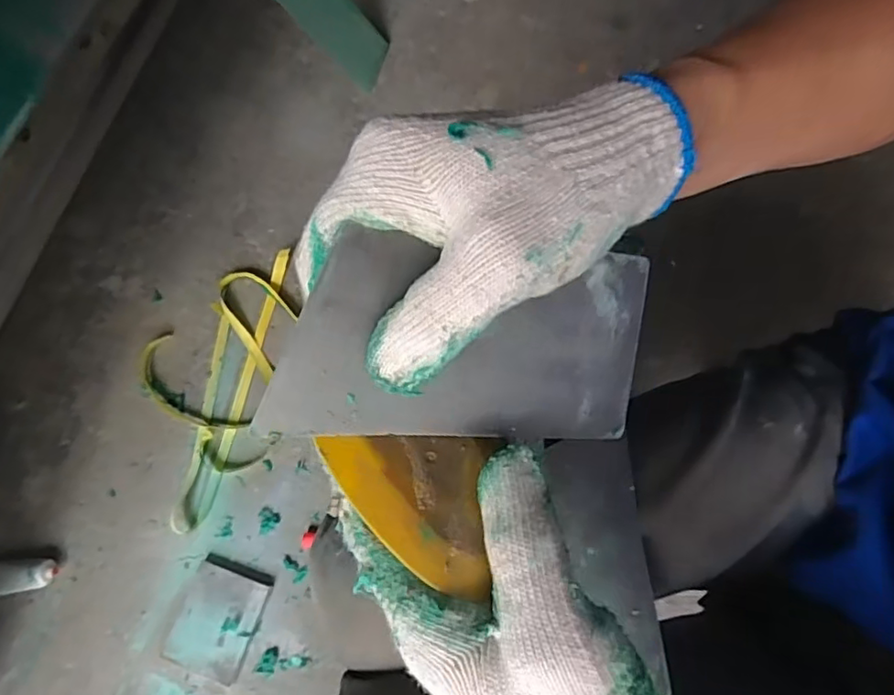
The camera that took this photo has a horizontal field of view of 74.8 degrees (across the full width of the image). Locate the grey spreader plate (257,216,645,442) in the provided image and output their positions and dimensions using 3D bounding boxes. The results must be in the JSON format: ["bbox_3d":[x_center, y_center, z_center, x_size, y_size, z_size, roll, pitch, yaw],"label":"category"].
[{"bbox_3d":[0.010,-0.002,0.211,0.139,0.005,0.070,4,98,-20],"label":"grey spreader plate"}]

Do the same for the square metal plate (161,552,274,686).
[{"bbox_3d":[-0.283,0.334,0.728,0.095,0.012,0.126,19,76,7],"label":"square metal plate"}]

